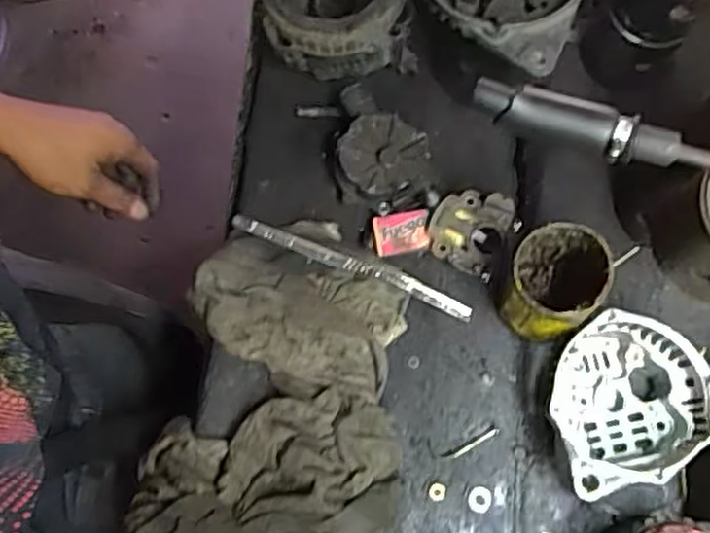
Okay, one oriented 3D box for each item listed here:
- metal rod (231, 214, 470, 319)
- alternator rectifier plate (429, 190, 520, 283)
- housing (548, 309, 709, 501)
[{"bbox_3d":[-0.004,-0.002,0.644,0.234,0.011,0.017,22,78,6],"label":"metal rod"},{"bbox_3d":[0.107,-0.035,0.636,0.071,0.016,0.073,0,76,1],"label":"alternator rectifier plate"},{"bbox_3d":[0.210,0.114,0.569,0.151,0.076,0.122,-39,78,-8],"label":"housing"}]

